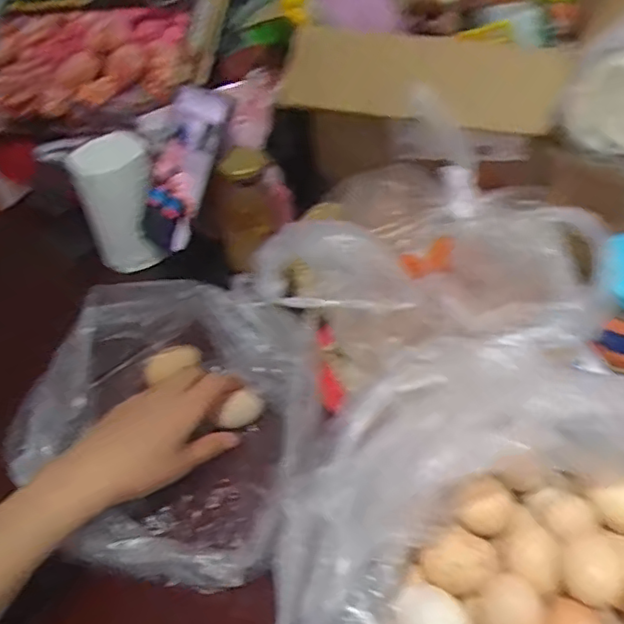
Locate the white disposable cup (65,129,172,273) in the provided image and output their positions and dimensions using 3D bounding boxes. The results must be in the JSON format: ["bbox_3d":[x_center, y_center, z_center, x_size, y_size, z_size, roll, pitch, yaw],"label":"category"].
[{"bbox_3d":[-0.212,-0.123,0.707,0.082,0.126,0.098,-11,46,-5],"label":"white disposable cup"}]

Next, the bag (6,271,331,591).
[{"bbox_3d":[-0.118,0.090,0.507,0.234,0.108,0.211,17,50,21],"label":"bag"}]

